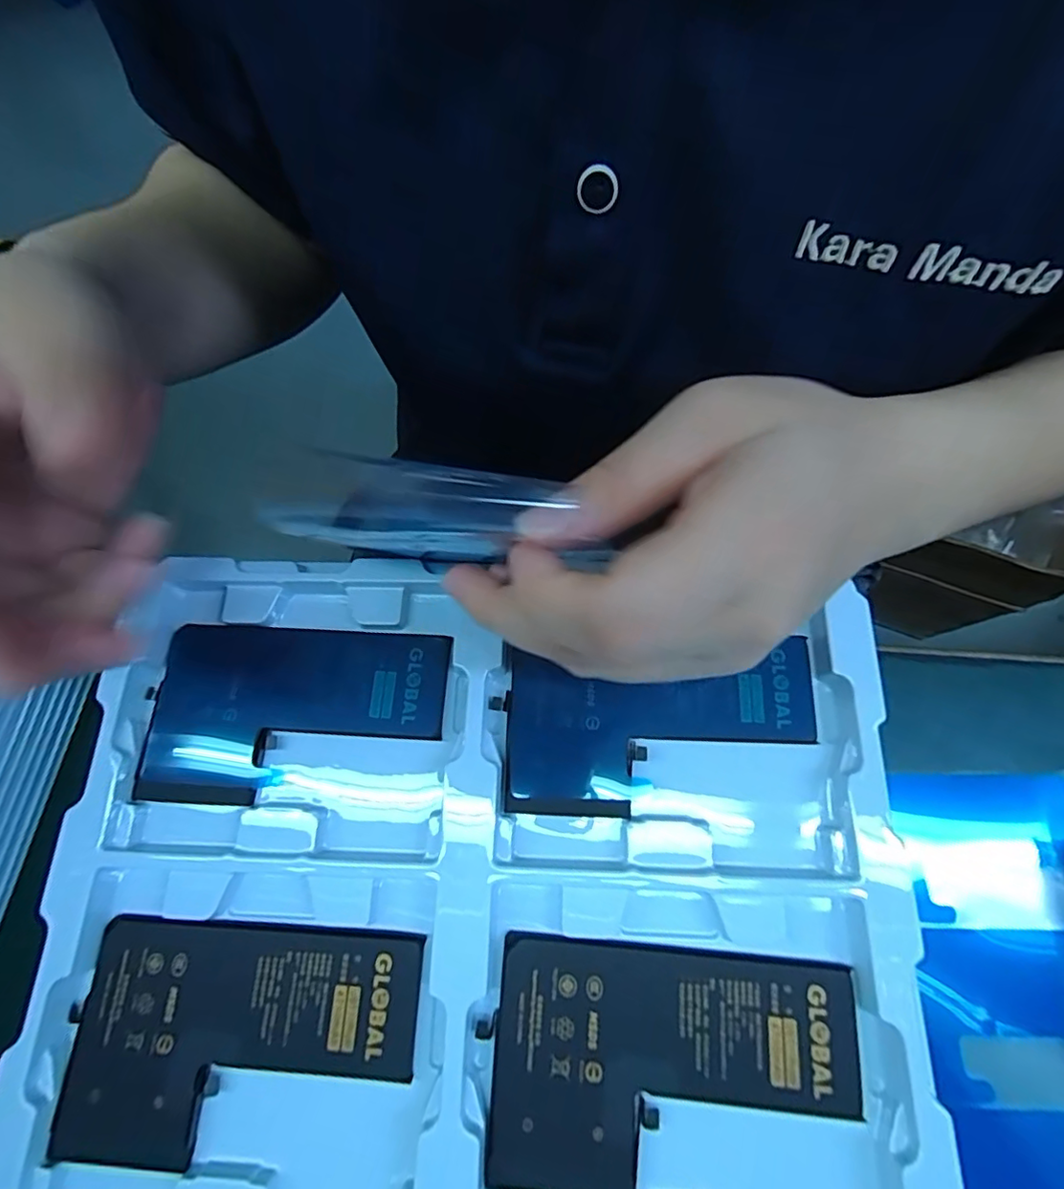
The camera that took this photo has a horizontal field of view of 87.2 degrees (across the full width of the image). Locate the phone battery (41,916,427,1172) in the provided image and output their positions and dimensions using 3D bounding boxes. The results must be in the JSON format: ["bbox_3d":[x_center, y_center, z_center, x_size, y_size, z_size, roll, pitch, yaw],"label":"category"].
[{"bbox_3d":[-0.092,0.142,0.178,0.109,0.007,0.065,2,74,4],"label":"phone battery"}]

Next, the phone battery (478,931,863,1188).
[{"bbox_3d":[0.042,0.143,0.168,0.109,0.006,0.065,2,74,4],"label":"phone battery"}]

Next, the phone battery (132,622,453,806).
[{"bbox_3d":[-0.088,0.045,0.210,0.109,0.005,0.065,2,74,3],"label":"phone battery"}]

